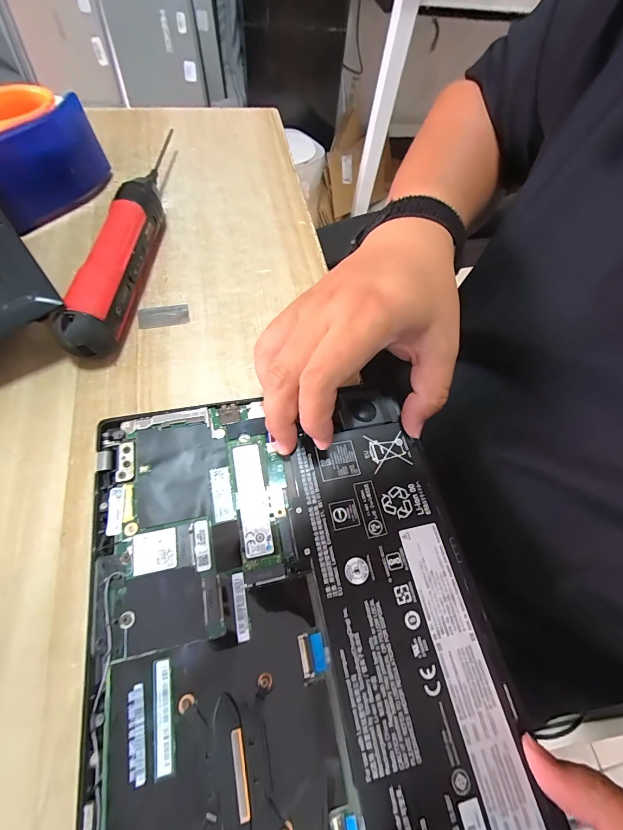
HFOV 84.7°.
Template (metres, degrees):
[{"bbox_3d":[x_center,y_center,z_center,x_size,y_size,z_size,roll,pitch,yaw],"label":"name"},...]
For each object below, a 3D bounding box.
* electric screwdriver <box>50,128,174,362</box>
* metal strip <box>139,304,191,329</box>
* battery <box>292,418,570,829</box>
[{"bbox_3d":[-0.149,-0.141,0.281,0.030,0.044,0.223,5,62,-3],"label":"electric screwdriver"},{"bbox_3d":[-0.118,-0.080,0.274,0.038,0.004,0.019,-10,64,-11],"label":"metal strip"},{"bbox_3d":[0.051,0.109,0.186,0.088,0.013,0.216,-12,65,-9],"label":"battery"}]

